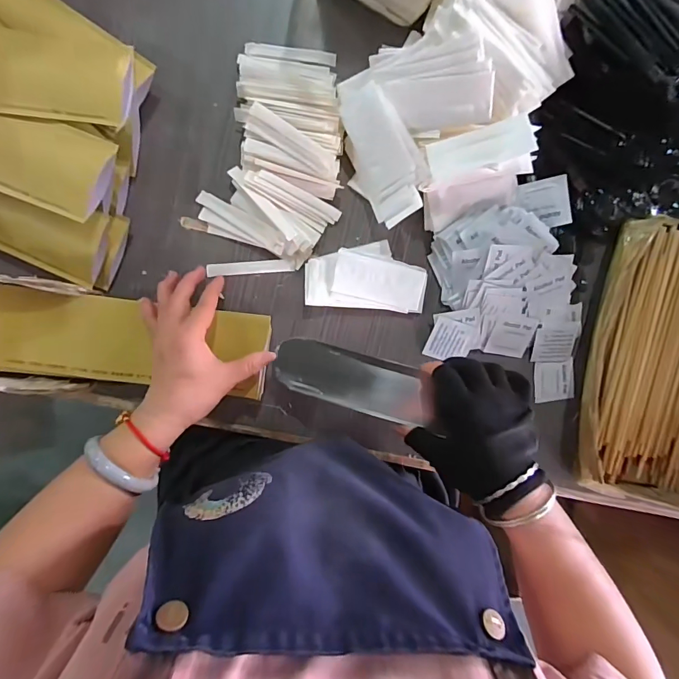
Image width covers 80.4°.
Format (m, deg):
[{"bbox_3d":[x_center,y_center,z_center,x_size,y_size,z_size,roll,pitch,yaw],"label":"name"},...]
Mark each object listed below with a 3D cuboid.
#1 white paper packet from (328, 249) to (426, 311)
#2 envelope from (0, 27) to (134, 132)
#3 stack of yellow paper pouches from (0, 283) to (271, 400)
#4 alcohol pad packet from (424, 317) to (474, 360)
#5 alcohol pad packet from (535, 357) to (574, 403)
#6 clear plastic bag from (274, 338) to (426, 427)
[{"bbox_3d":[0.043,-0.063,0.431,0.098,0.005,0.046,12,100,-12],"label":"white paper packet"},{"bbox_3d":[-0.328,-0.243,0.363,0.274,0.040,0.077,4,97,-6],"label":"envelope"},{"bbox_3d":[-0.215,0.002,0.399,0.281,0.017,0.089,5,97,-7],"label":"stack of yellow paper pouches"},{"bbox_3d":[0.125,0.002,0.452,0.048,0.004,0.047,14,109,-8],"label":"alcohol pad packet"},{"bbox_3d":[0.254,0.050,0.475,0.048,0.004,0.047,-4,98,-5],"label":"alcohol pad packet"},{"bbox_3d":[0.012,0.040,0.401,0.153,0.014,0.054,18,95,1],"label":"clear plastic bag"}]

